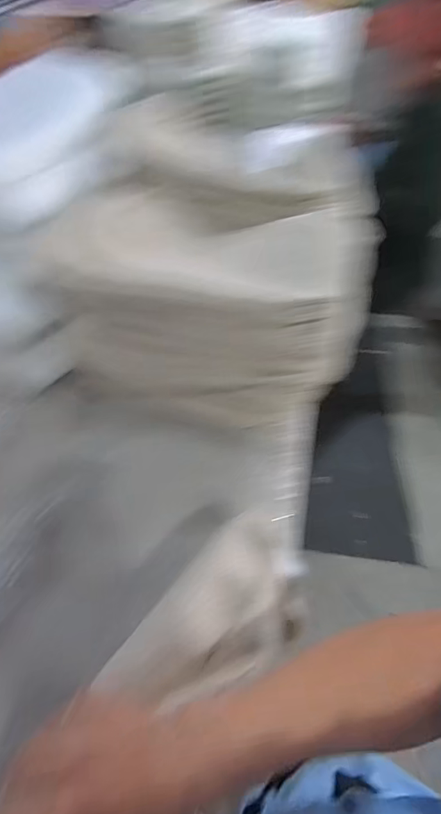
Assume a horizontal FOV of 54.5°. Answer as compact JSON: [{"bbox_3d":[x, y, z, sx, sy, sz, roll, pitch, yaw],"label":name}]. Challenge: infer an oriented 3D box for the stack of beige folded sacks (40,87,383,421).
[{"bbox_3d":[-0.005,-0.245,0.852,0.519,0.350,0.423,9,55,7],"label":"stack of beige folded sacks"}]

